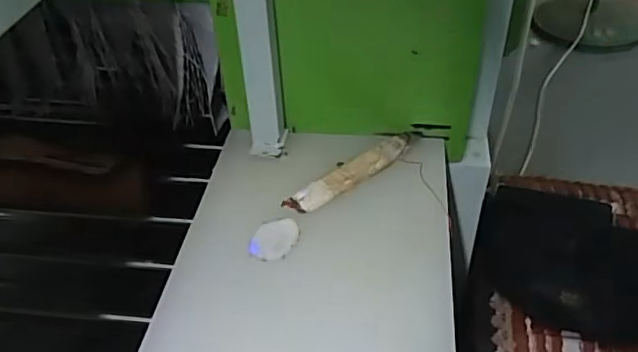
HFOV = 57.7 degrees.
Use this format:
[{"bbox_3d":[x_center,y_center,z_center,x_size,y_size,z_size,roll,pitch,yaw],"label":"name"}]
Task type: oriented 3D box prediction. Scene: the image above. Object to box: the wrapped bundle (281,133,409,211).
[{"bbox_3d":[0.036,-0.005,0.579,0.157,0.015,0.030,-28,48,-26],"label":"wrapped bundle"}]

